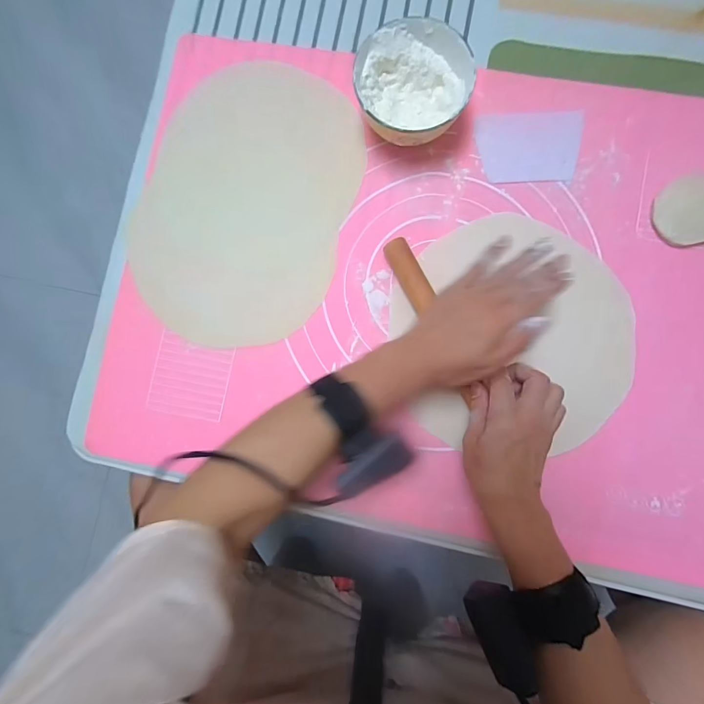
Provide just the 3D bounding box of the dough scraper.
[{"bbox_3d":[0.195,-0.226,0.409,0.111,0.004,0.077,-1,85,4],"label":"dough scraper"}]

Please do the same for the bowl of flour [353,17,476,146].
[{"bbox_3d":[0.062,-0.268,0.391,0.111,0.063,0.116,0,85,4],"label":"bowl of flour"}]

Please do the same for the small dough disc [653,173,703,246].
[{"bbox_3d":[0.353,-0.148,0.387,0.070,0.006,0.070,0,85,4],"label":"small dough disc"}]

